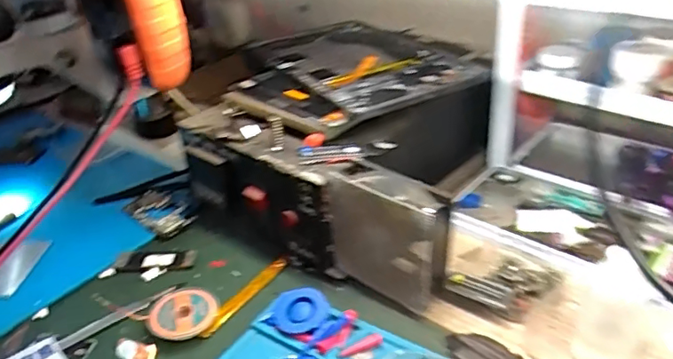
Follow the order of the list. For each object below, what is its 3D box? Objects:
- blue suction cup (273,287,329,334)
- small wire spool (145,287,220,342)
[{"bbox_3d":[-0.024,0.088,0.368,0.036,0.014,0.033,-5,32,3],"label":"blue suction cup"},{"bbox_3d":[-0.106,0.094,0.384,0.046,0.013,0.042,-8,31,-2],"label":"small wire spool"}]

